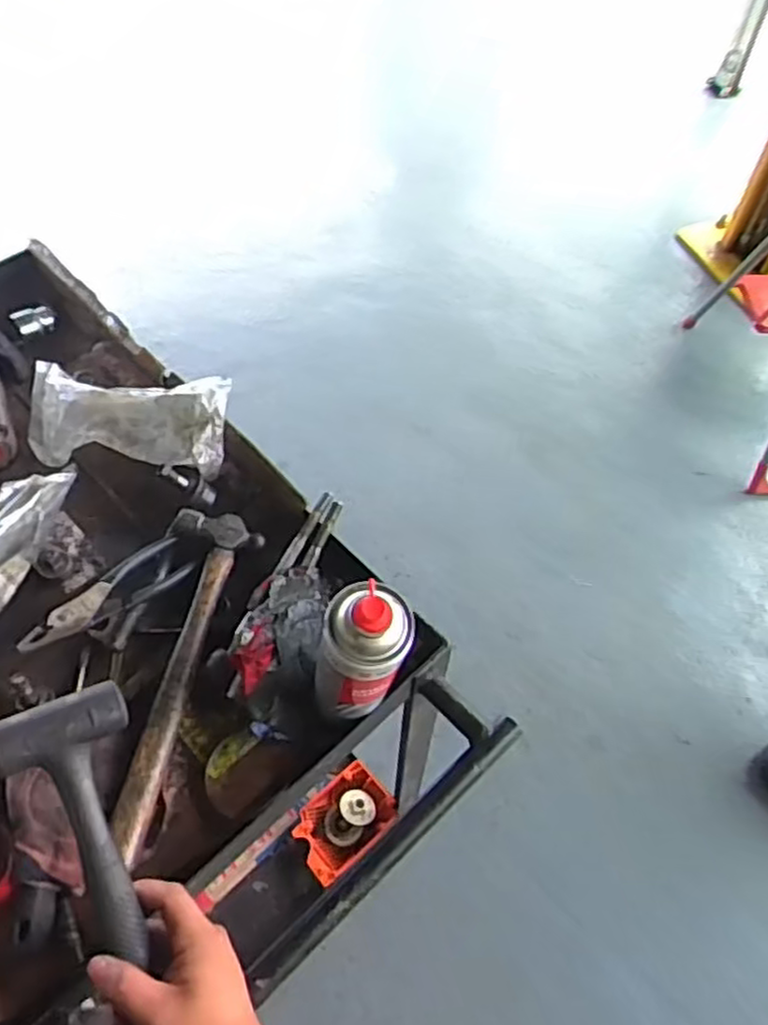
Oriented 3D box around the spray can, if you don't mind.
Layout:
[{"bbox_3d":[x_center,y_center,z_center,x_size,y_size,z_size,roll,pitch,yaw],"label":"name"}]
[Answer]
[{"bbox_3d":[-0.016,0.119,0.580,0.068,0.192,0.057,9,56,4],"label":"spray can"}]

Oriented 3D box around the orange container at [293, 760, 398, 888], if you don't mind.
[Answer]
[{"bbox_3d":[-0.074,0.548,1.295,0.178,0.058,0.130,-37,65,-24],"label":"orange container"}]

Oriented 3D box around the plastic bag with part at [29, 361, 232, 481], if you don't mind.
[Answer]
[{"bbox_3d":[-0.293,-0.108,0.817,0.242,0.064,0.104,9,56,4],"label":"plastic bag with part"}]

